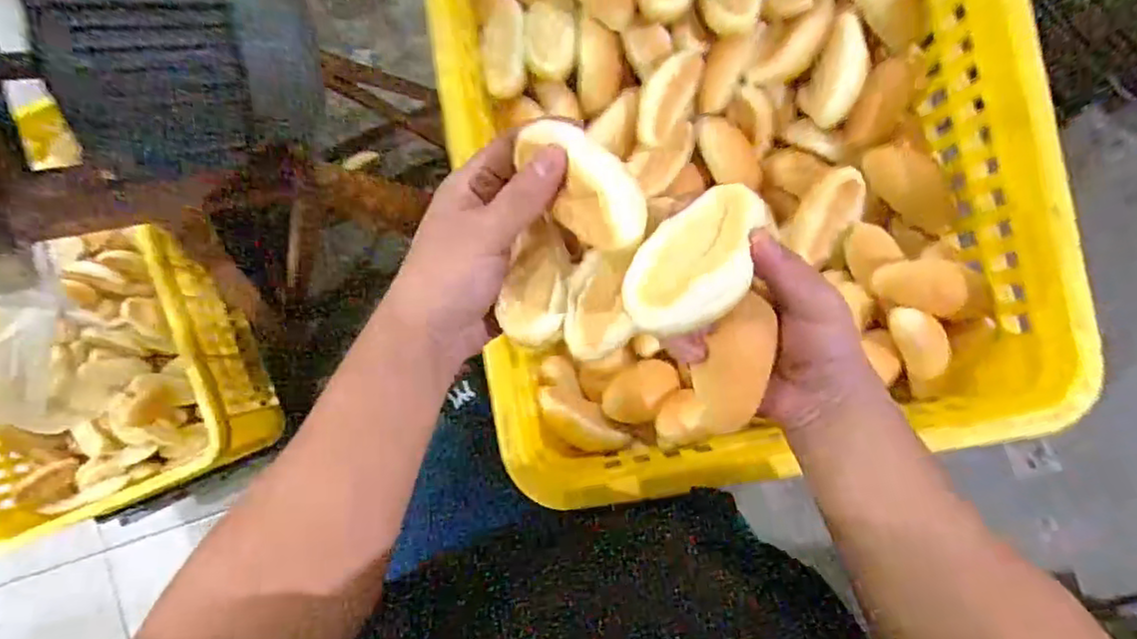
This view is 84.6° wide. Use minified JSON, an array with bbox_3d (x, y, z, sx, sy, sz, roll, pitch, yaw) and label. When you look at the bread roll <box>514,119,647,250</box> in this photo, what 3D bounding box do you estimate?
[{"bbox_3d":[0.006,-0.067,0.302,0.037,0.021,0.081,-37,73,1],"label":"bread roll"}]

